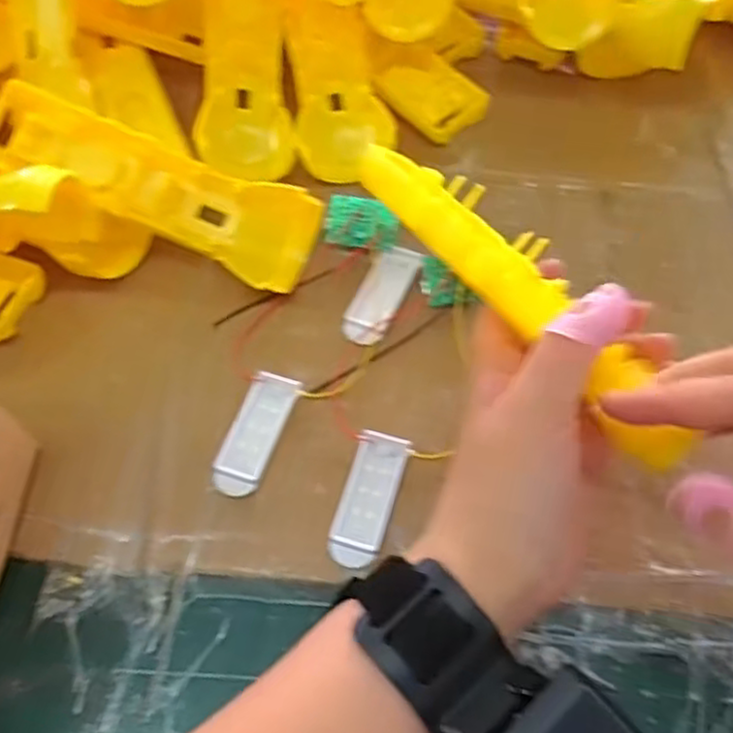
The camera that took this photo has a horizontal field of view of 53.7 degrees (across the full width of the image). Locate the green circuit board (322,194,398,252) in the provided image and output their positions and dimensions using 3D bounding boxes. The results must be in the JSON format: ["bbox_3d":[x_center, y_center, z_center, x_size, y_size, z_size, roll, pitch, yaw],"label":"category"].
[{"bbox_3d":[-0.002,-0.074,0.373,0.037,0.004,0.026,11,94,2],"label":"green circuit board"}]

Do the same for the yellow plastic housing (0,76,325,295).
[{"bbox_3d":[-0.106,-0.088,0.354,0.164,0.027,0.050,24,61,-4],"label":"yellow plastic housing"}]

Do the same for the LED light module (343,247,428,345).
[{"bbox_3d":[0.008,-0.036,0.358,0.022,0.006,0.061,20,60,13],"label":"LED light module"}]

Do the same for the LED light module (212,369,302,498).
[{"bbox_3d":[-0.049,0.029,0.322,0.022,0.004,0.059,16,59,10],"label":"LED light module"}]

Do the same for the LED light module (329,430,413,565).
[{"bbox_3d":[0.001,0.055,0.307,0.022,0.005,0.059,14,58,9],"label":"LED light module"}]

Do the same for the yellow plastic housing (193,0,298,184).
[{"bbox_3d":[-0.065,-0.169,0.405,0.049,0.026,0.134,-1,76,0],"label":"yellow plastic housing"}]

